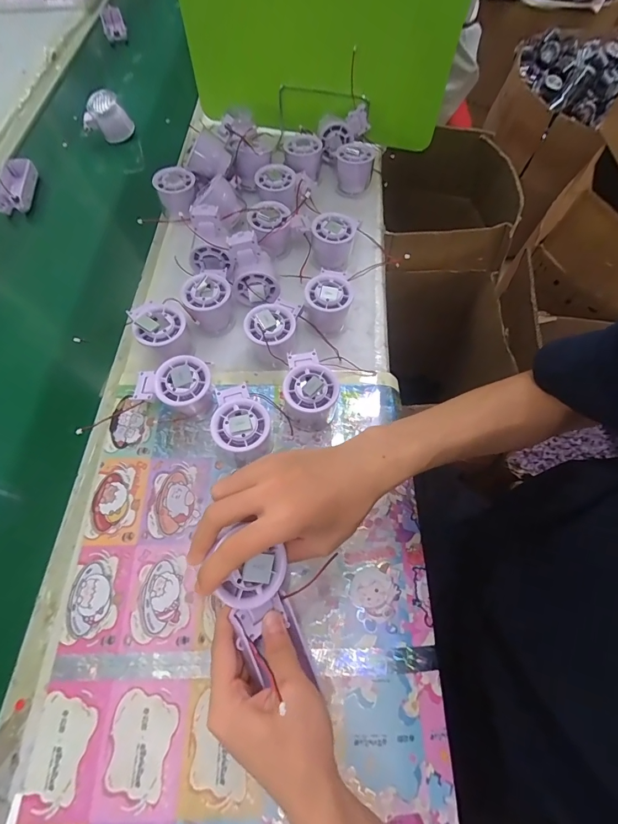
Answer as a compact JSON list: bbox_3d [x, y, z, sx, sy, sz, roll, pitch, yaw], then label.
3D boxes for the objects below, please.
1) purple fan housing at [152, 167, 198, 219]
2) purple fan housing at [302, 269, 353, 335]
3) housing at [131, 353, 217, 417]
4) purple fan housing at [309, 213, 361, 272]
[{"bbox_3d":[-0.192,-0.321,0.568,0.058,0.049,0.057,-17,65,-7],"label":"purple fan housing"},{"bbox_3d":[0.023,-0.133,0.486,0.057,0.053,0.064,10,64,6],"label":"purple fan housing"},{"bbox_3d":[-0.147,-0.027,0.432,0.087,0.056,0.058,18,65,9],"label":"housing"},{"bbox_3d":[0.034,-0.236,0.534,0.059,0.056,0.064,7,64,4],"label":"purple fan housing"}]

